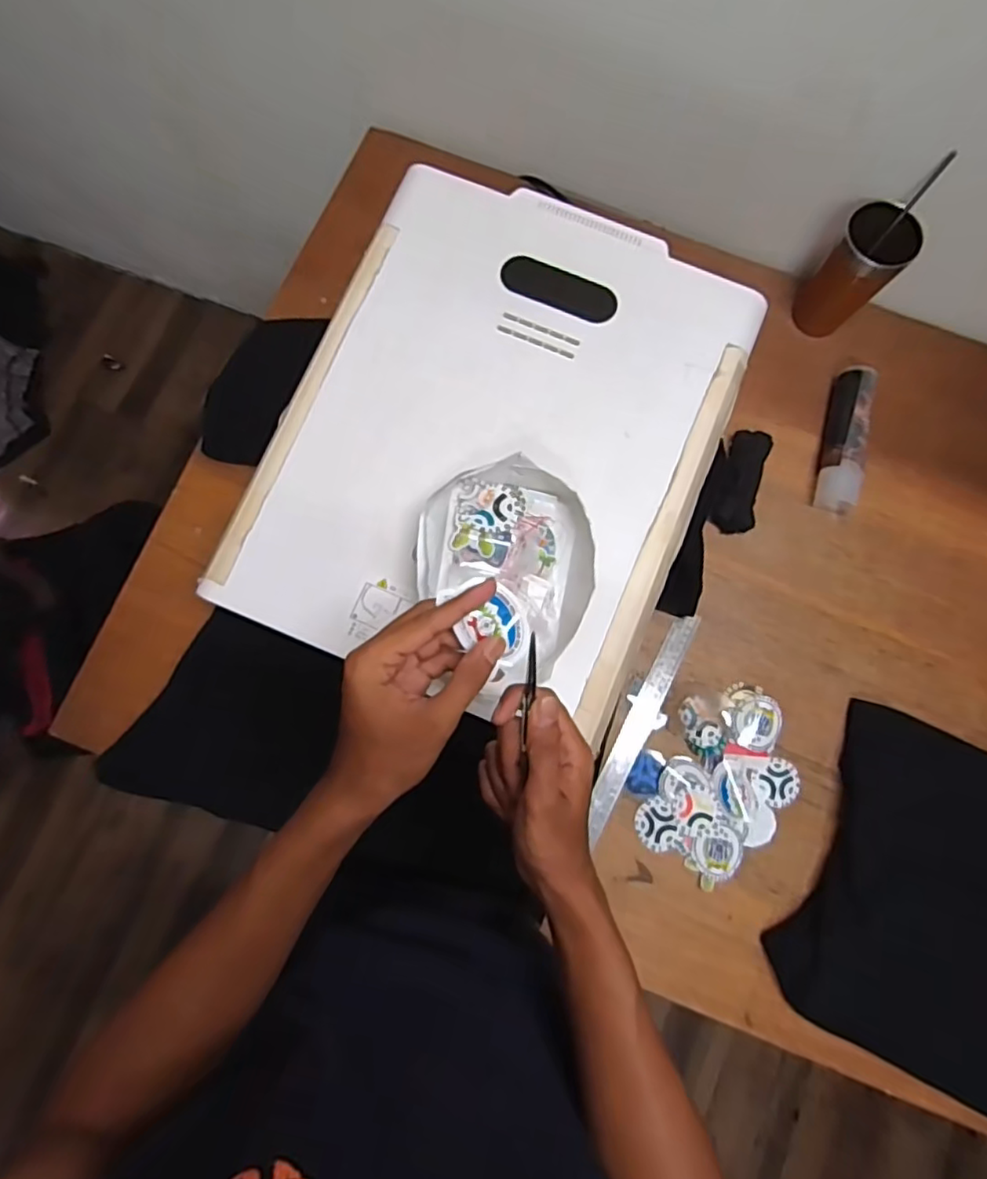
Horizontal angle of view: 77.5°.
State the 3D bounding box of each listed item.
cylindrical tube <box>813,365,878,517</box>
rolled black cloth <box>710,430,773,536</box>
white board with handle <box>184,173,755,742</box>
[{"bbox_3d":[0.433,-0.185,0.759,0.048,0.040,0.182,14,79,1],"label":"cylindrical tube"},{"bbox_3d":[0.301,-0.134,0.747,0.054,0.034,0.128,17,79,2],"label":"rolled black cloth"},{"bbox_3d":[0.008,-0.153,0.599,0.400,0.023,0.496,22,79,3],"label":"white board with handle"}]

